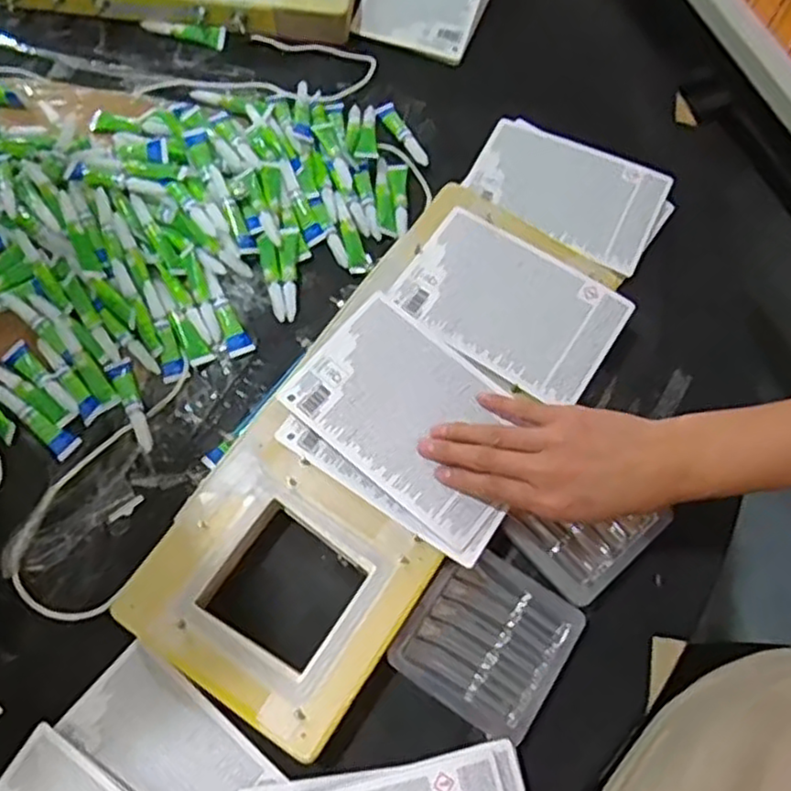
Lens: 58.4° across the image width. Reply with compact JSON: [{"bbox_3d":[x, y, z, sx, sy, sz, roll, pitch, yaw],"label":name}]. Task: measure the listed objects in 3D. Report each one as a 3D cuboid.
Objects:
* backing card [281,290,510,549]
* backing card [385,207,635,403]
[{"bbox_3d":[0.015,0.013,0.511,0.168,0.009,0.117,41,71,7],"label":"backing card"},{"bbox_3d":[0.091,-0.074,0.562,0.166,0.006,0.115,33,72,12],"label":"backing card"}]

